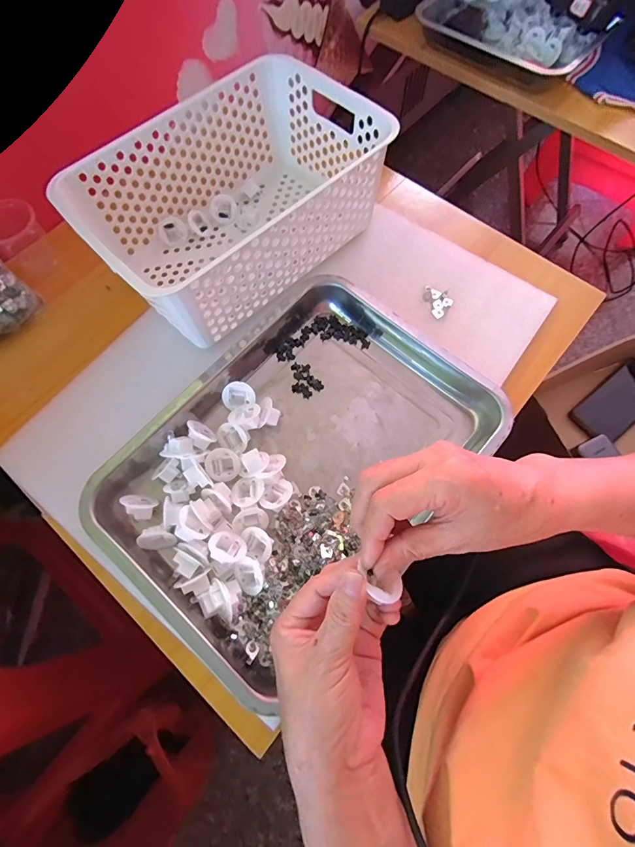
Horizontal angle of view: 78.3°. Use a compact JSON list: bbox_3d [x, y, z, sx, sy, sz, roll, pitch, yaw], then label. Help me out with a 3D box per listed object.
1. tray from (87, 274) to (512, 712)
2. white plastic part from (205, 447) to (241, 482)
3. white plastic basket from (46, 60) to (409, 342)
[{"bbox_3d":[-0.025,0.028,0.398,0.299,0.033,0.372,39,74,13],"label":"tray"},{"bbox_3d":[-0.099,0.043,0.407,0.033,0.019,0.032,0,69,0],"label":"white plastic part"},{"bbox_3d":[-0.100,-0.265,0.467,0.329,0.122,0.219,-41,75,-14],"label":"white plastic basket"}]

